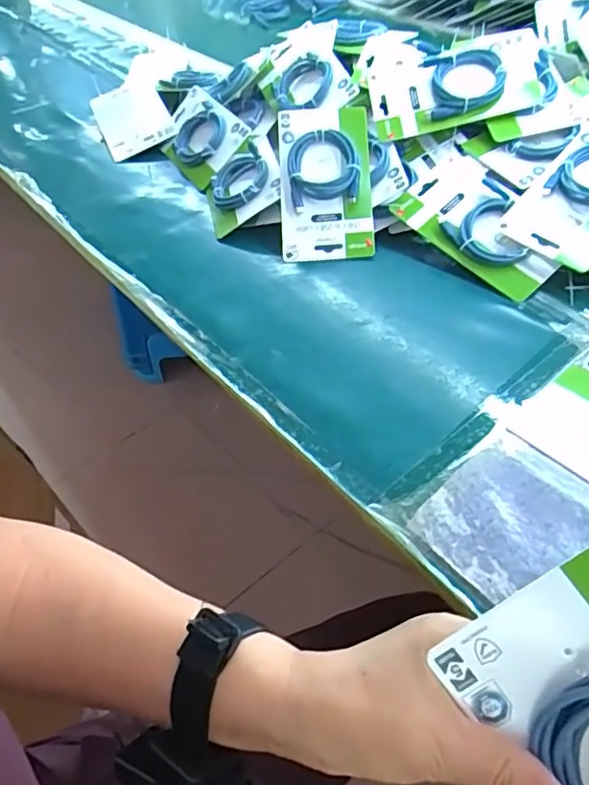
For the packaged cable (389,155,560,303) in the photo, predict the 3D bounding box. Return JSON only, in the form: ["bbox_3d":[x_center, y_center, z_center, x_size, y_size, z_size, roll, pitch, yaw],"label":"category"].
[{"bbox_3d":[0.198,-0.176,0.606,0.097,0.021,0.172,-45,68,-1],"label":"packaged cable"}]

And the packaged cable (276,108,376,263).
[{"bbox_3d":[0.034,-0.234,0.646,0.099,0.023,0.180,-2,81,5],"label":"packaged cable"}]

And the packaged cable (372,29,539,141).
[{"bbox_3d":[0.182,-0.353,0.663,0.181,0.026,0.124,-4,74,14],"label":"packaged cable"}]

